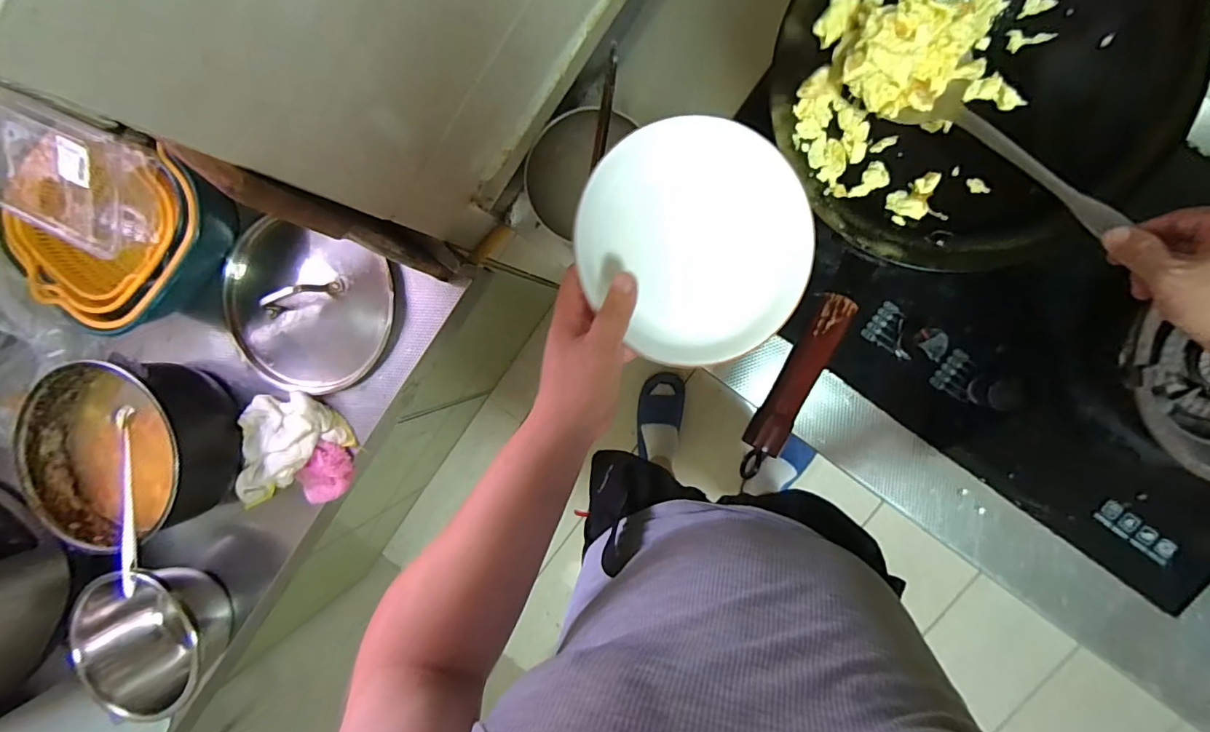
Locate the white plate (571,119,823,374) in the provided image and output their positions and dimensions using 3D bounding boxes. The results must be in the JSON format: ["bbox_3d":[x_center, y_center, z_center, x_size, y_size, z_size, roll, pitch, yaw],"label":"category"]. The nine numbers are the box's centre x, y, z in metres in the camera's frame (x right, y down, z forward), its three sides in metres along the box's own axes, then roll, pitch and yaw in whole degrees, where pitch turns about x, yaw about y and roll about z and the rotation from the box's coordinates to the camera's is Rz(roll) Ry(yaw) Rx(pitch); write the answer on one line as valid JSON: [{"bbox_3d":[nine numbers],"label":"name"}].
[{"bbox_3d":[0.067,-0.088,0.378,0.168,0.031,0.168,0,98,0],"label":"white plate"}]

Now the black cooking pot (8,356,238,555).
[{"bbox_3d":[-0.598,0.108,0.660,0.210,0.105,0.224,1,94,8],"label":"black cooking pot"}]

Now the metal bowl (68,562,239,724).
[{"bbox_3d":[-0.604,0.366,0.704,0.183,0.111,0.183,1,94,8],"label":"metal bowl"}]

